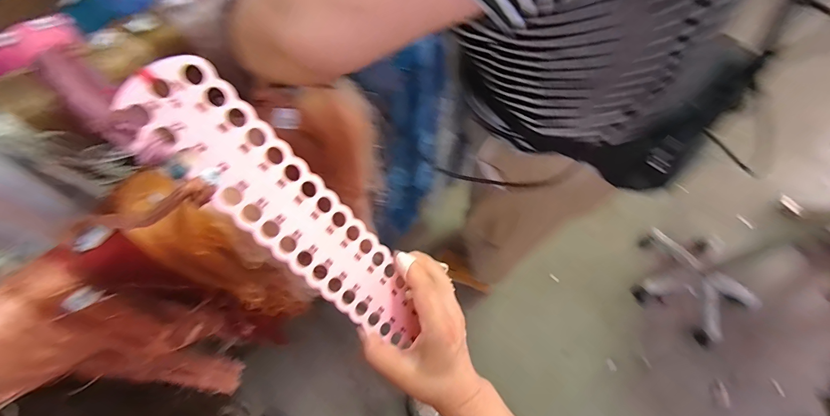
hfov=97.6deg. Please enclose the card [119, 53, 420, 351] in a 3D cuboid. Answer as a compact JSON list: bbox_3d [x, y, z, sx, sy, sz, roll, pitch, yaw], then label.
[{"bbox_3d":[-0.074,0.015,0.256,0.006,0.253,0.059,1,48,51],"label":"card"}]

